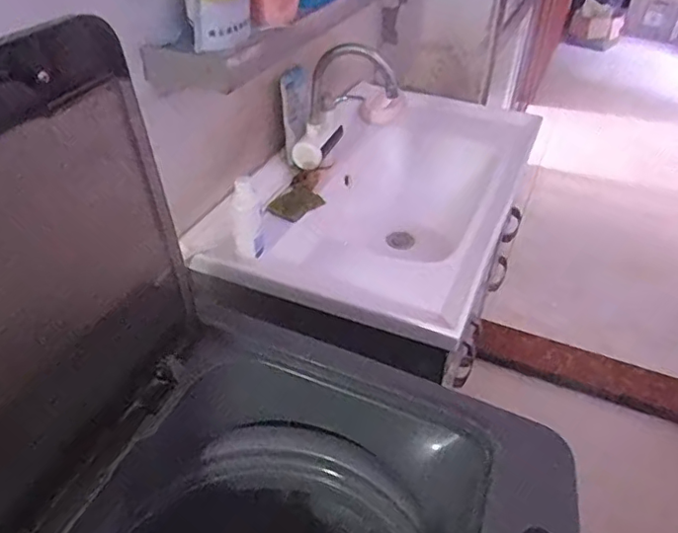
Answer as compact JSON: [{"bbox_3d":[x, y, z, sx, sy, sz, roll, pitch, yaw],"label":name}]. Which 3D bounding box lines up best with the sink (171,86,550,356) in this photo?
[{"bbox_3d":[0.099,-0.106,1.098,0.416,0.205,0.705,17,41,18],"label":"sink"}]

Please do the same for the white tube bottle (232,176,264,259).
[{"bbox_3d":[-0.140,-0.072,0.864,0.041,0.120,0.050,-5,39,-8],"label":"white tube bottle"}]

